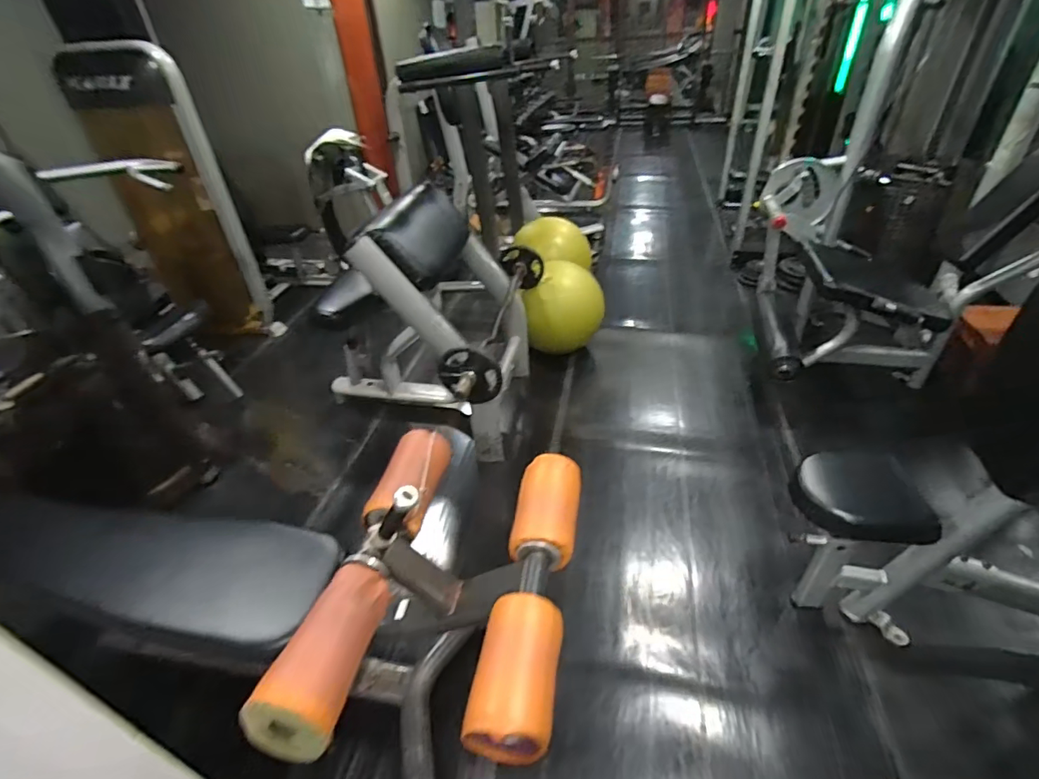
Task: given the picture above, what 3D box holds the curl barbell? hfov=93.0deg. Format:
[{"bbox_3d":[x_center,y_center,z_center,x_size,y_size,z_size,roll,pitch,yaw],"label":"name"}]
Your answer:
[{"bbox_3d":[-0.082,-0.280,1.974,0.186,0.247,1.046,5,37,11],"label":"curl barbell"}]

